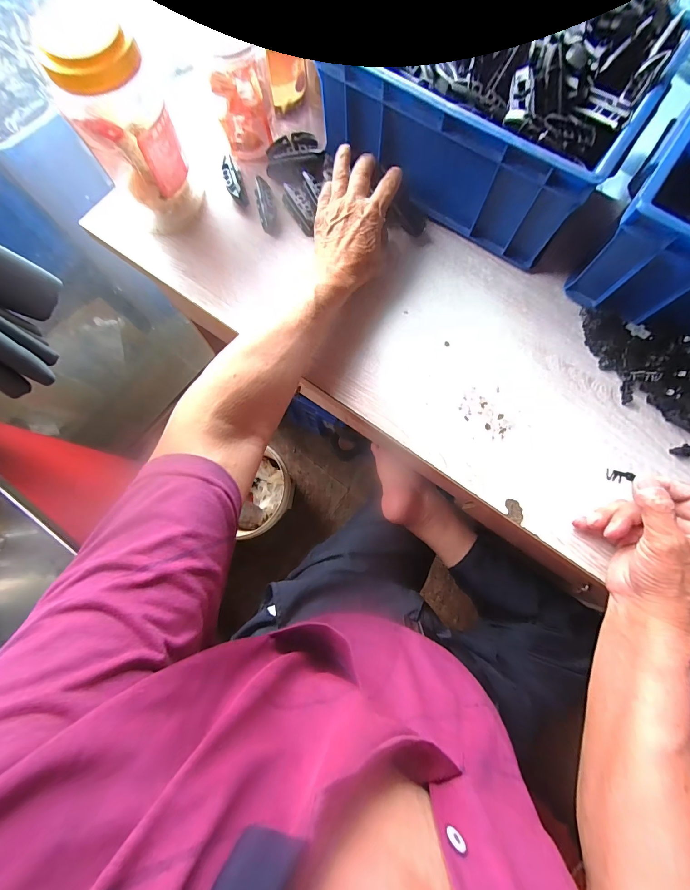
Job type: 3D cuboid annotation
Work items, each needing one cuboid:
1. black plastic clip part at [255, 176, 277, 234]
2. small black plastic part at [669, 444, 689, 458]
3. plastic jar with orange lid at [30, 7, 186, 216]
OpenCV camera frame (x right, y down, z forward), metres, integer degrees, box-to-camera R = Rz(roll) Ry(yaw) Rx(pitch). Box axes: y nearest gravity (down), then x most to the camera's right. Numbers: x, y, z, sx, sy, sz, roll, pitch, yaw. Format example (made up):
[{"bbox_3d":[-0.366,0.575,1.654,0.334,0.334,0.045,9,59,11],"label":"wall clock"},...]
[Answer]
[{"bbox_3d":[-0.103,-0.313,0.442,0.023,0.015,0.068,-11,93,-3],"label":"black plastic clip part"},{"bbox_3d":[0.388,0.006,0.383,0.041,0.006,0.014,-3,77,-2],"label":"small black plastic part"},{"bbox_3d":[-0.230,-0.336,0.370,0.088,0.179,0.079,-28,79,-6],"label":"plastic jar with orange lid"}]

